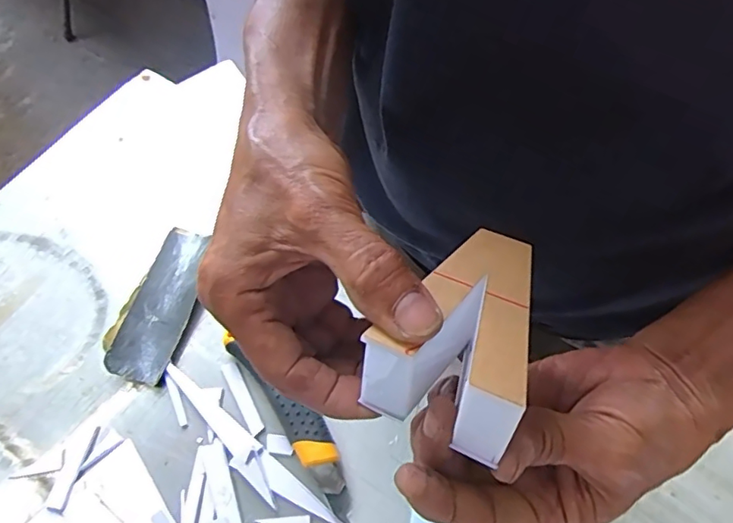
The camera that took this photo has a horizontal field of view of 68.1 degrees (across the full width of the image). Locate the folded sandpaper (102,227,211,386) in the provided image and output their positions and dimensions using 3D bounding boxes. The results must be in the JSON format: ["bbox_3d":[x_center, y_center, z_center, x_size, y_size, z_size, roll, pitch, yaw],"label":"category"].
[{"bbox_3d":[-0.177,0.034,0.470,0.054,0.019,0.137,13,66,9],"label":"folded sandpaper"}]

